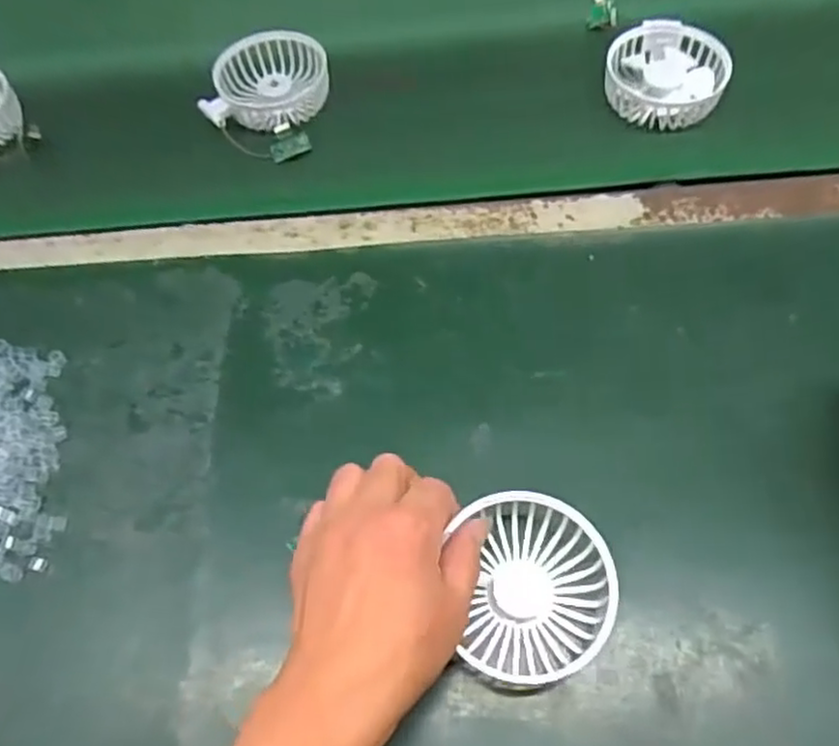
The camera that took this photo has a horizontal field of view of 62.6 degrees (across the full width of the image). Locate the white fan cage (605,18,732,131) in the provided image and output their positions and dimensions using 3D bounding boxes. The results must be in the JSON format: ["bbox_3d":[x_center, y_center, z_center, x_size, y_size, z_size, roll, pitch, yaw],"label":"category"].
[{"bbox_3d":[0.189,-0.231,0.532,0.089,0.022,0.090,6,64,7],"label":"white fan cage"}]

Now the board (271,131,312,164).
[{"bbox_3d":[-0.101,-0.177,0.543,0.032,0.015,0.004,-32,22,-18],"label":"board"}]

